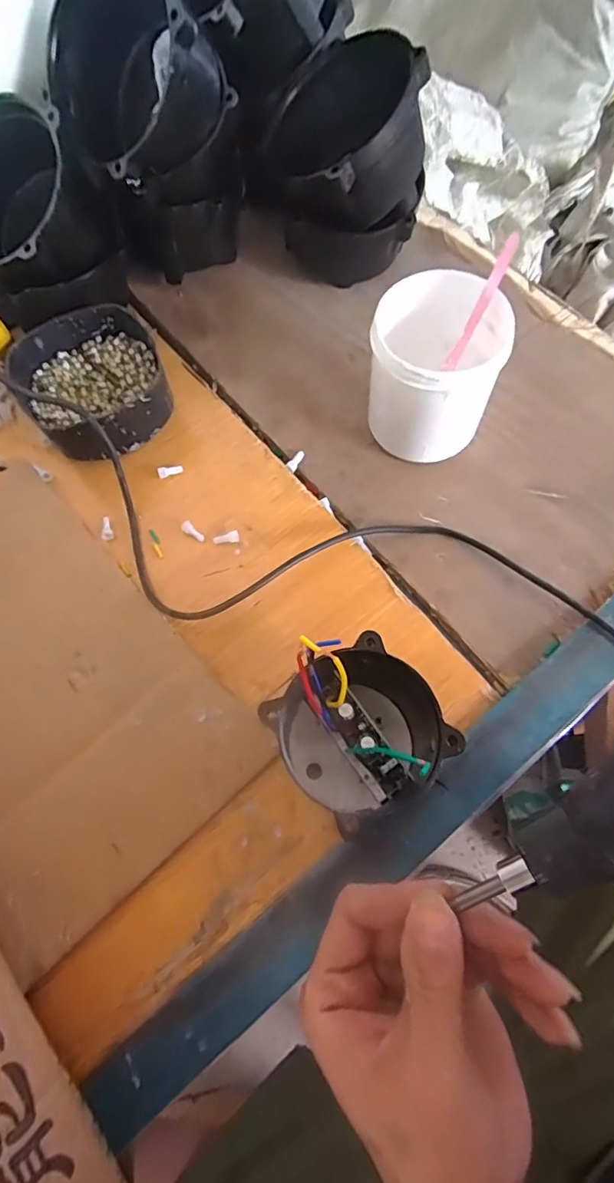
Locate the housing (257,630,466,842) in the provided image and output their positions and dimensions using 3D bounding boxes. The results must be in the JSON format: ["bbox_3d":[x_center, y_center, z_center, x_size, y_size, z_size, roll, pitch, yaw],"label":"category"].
[{"bbox_3d":[0.031,0.088,0.327,0.096,0.065,0.103,-27,71,-8],"label":"housing"}]

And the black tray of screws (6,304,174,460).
[{"bbox_3d":[-0.180,-0.174,0.444,0.120,0.050,0.130,-24,70,-7],"label":"black tray of screws"}]

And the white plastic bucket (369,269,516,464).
[{"bbox_3d":[0.096,-0.161,0.397,0.091,0.104,0.093,17,71,9],"label":"white plastic bucket"}]

